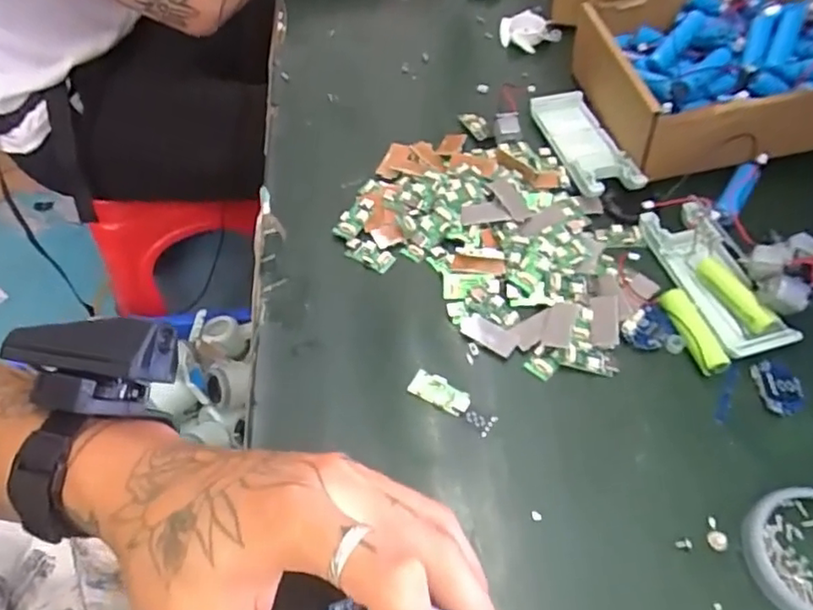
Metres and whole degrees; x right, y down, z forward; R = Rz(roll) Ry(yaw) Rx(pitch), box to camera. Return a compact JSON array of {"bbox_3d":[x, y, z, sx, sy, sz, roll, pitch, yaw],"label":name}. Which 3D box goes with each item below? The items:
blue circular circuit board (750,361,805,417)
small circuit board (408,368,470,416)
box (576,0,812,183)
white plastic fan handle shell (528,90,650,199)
[{"bbox_3d":[0.192,0.042,0.324,0.021,0.004,0.028,-8,55,-4],"label":"blue circular circuit board"},{"bbox_3d":[0.017,0.046,0.331,0.031,0.004,0.015,25,60,18],"label":"small circuit board"},{"bbox_3d":[0.206,-0.160,0.426,0.158,0.063,0.142,-9,56,-5],"label":"box"},{"bbox_3d":[0.118,-0.110,0.428,0.040,0.014,0.100,-13,56,-7],"label":"white plastic fan handle shell"}]

